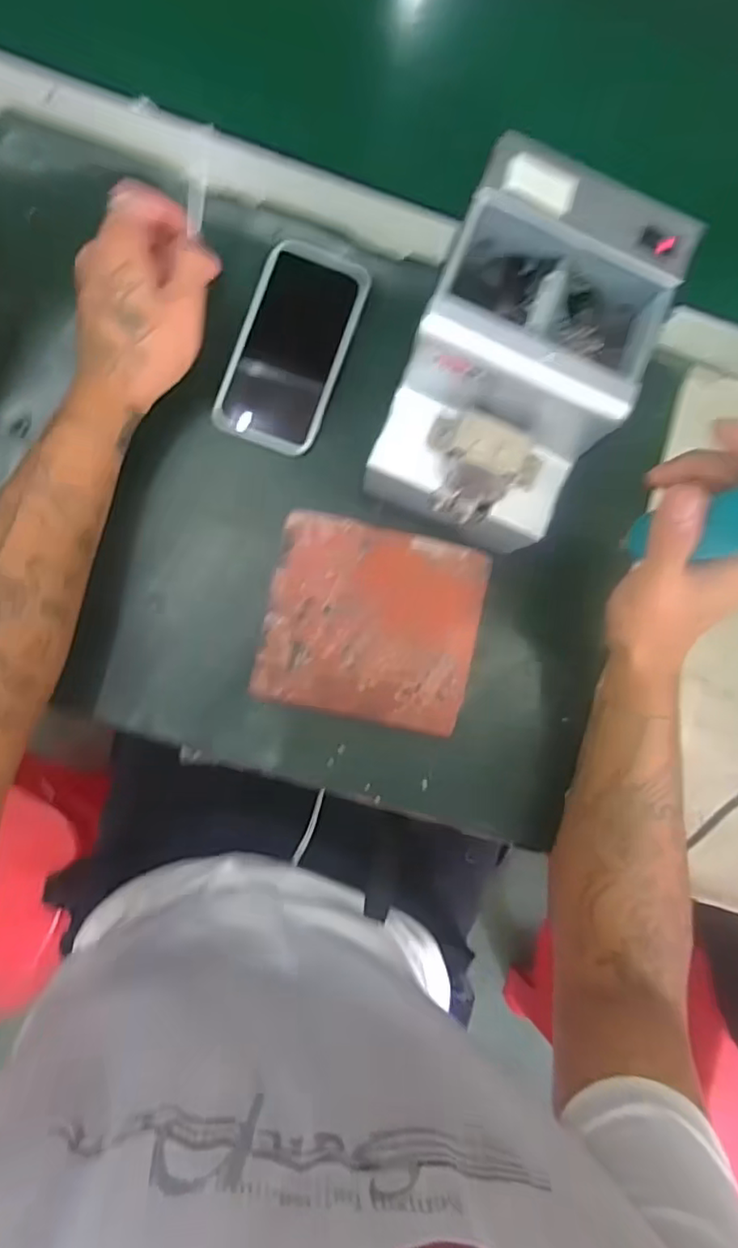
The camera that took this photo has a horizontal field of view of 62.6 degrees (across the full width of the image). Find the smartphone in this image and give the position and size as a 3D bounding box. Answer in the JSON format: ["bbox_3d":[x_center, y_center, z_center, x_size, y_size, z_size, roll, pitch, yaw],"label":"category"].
[{"bbox_3d":[-0.057,-0.205,0.454,0.076,0.013,0.150,20,84,-4],"label":"smartphone"}]

